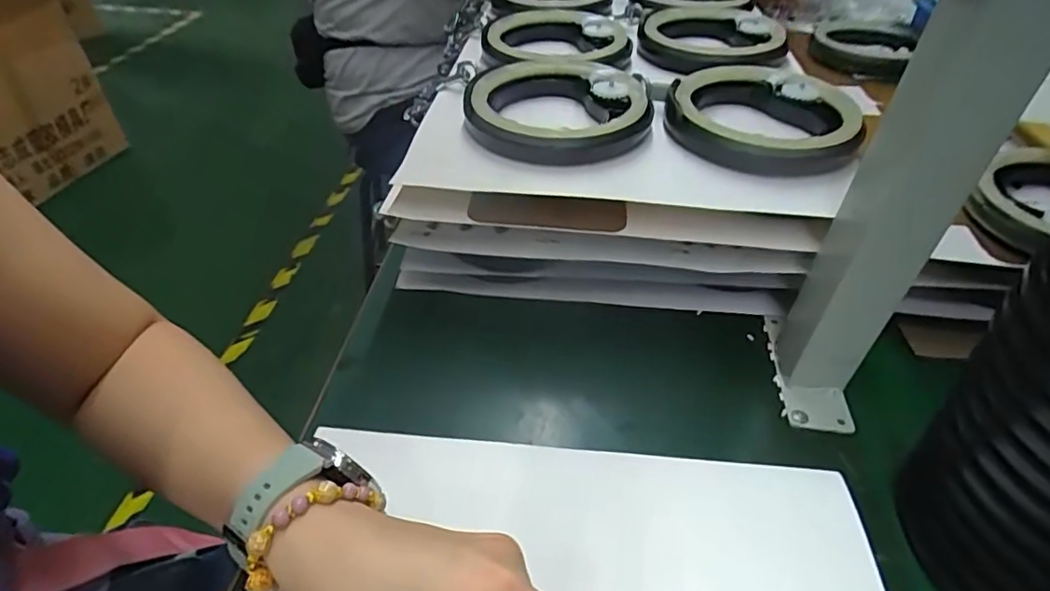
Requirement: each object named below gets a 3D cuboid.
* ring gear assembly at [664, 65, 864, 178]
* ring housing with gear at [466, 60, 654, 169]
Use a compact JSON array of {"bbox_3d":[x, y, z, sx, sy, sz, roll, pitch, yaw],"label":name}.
[{"bbox_3d":[0.163,-0.126,0.399,0.122,0.032,0.121,14,42,12],"label":"ring gear assembly"},{"bbox_3d":[0.024,-0.135,0.406,0.127,0.027,0.119,2,41,-2],"label":"ring housing with gear"}]

